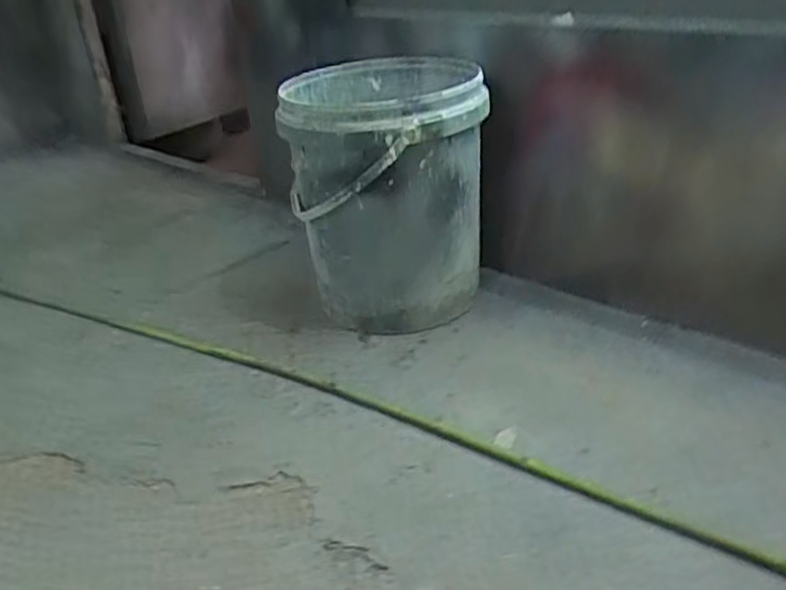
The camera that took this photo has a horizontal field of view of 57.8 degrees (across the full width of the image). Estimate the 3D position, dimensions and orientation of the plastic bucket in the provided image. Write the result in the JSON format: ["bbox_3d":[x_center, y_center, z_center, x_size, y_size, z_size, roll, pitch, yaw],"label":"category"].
[{"bbox_3d":[-0.005,-0.157,1.128,0.294,0.368,0.308,-5,30,1],"label":"plastic bucket"}]

